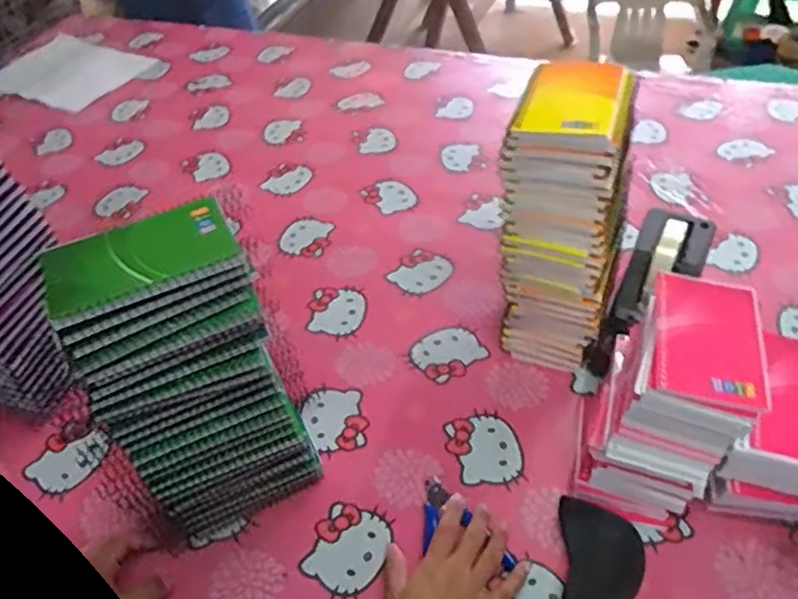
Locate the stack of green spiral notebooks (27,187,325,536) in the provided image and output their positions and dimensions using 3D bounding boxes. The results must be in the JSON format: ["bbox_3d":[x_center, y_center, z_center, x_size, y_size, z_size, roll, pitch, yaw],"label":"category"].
[{"bbox_3d":[-0.173,0.076,0.559,0.140,0.294,0.102,-23,48,-16],"label":"stack of green spiral notebooks"}]

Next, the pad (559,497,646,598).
[{"bbox_3d":[0.176,0.227,0.564,0.066,0.014,0.103,-4,62,15],"label":"pad"}]

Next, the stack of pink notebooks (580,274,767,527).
[{"bbox_3d":[0.236,0.092,0.588,0.123,0.175,0.152,8,47,13],"label":"stack of pink notebooks"}]

